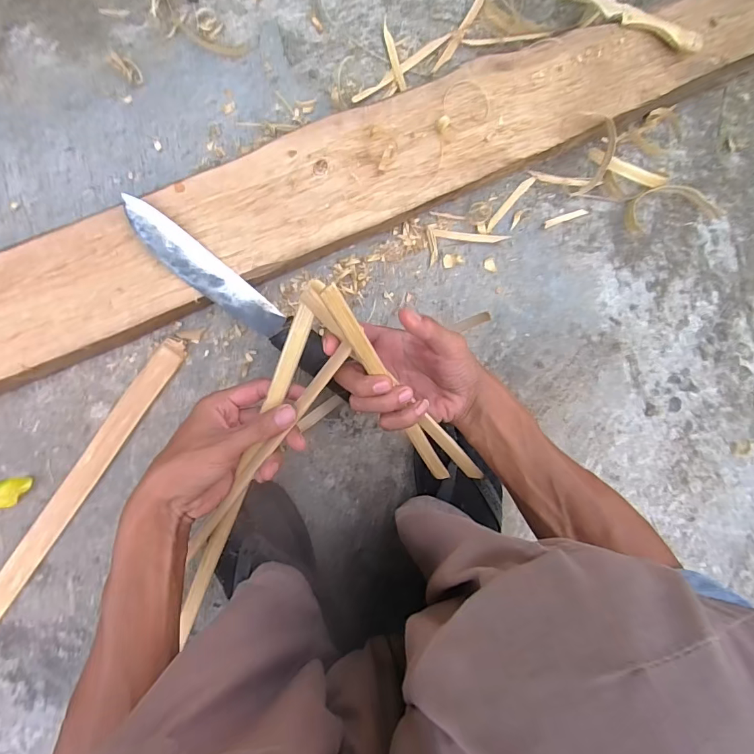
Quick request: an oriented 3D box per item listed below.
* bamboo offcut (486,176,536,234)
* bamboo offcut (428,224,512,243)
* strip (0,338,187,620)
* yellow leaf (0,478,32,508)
[{"bbox_3d":[0.164,-0.215,0.538,0.011,0.009,0.088,42,86,-9],"label":"bamboo offcut"},{"bbox_3d":[0.111,-0.172,0.526,0.098,0.009,0.012,7,92,-10],"label":"bamboo offcut"},{"bbox_3d":[-0.346,0.143,0.476,0.032,0.013,0.434,34,87,-9],"label":"strip"},{"bbox_3d":[-0.400,0.126,0.468,0.053,0.009,0.029,-24,97,-7],"label":"yellow leaf"}]

